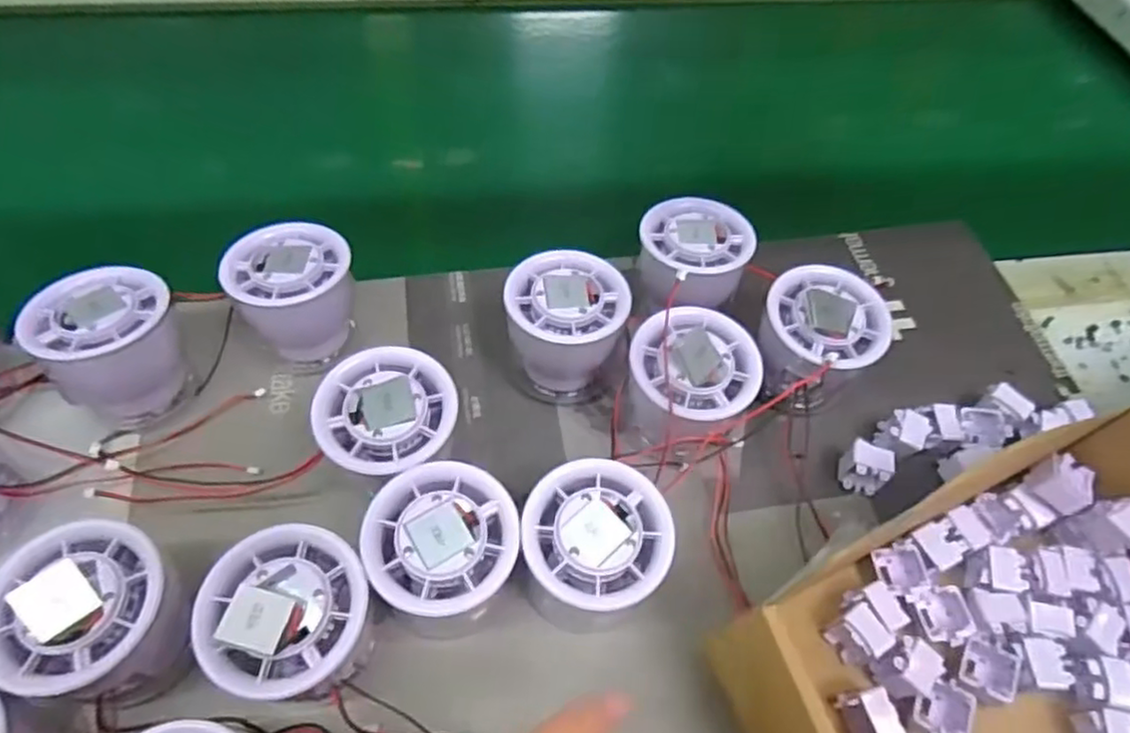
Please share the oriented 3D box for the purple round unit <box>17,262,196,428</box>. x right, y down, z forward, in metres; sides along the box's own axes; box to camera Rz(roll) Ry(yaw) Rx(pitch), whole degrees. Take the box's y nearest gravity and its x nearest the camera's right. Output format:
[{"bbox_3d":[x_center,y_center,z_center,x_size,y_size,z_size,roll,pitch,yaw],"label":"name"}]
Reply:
[{"bbox_3d":[-0.206,-0.010,0.318,0.055,0.055,0.055,2,57,-3],"label":"purple round unit"}]

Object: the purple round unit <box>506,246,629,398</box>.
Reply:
[{"bbox_3d":[0.000,-0.021,0.341,0.056,0.057,0.052,2,57,-3],"label":"purple round unit"}]

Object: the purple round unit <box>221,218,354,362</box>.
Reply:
[{"bbox_3d":[-0.133,-0.037,0.342,0.054,0.050,0.051,2,57,-3],"label":"purple round unit"}]

